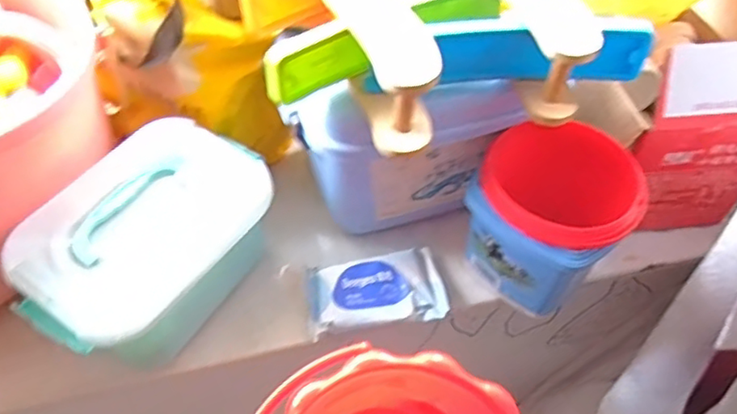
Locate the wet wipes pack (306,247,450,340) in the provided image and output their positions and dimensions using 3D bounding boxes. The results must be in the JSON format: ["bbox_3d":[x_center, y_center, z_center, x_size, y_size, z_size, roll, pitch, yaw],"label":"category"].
[{"bbox_3d":[0.007,0.079,0.587,0.127,0.014,0.076,-10,52,-10],"label":"wet wipes pack"}]

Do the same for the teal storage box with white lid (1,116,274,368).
[{"bbox_3d":[-0.189,0.036,0.547,0.136,0.108,0.207,30,56,21],"label":"teal storage box with white lid"}]

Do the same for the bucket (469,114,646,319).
[{"bbox_3d":[0.165,0.012,0.567,0.125,0.133,0.118,1,51,-1],"label":"bucket"}]

